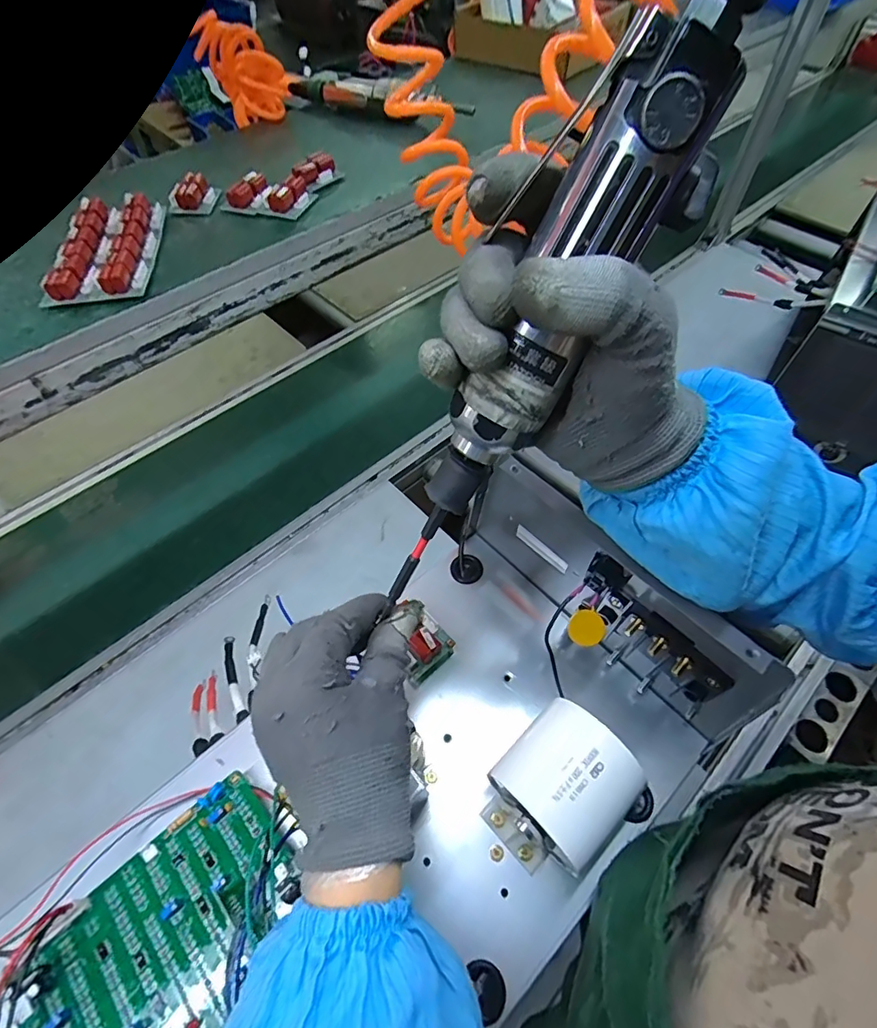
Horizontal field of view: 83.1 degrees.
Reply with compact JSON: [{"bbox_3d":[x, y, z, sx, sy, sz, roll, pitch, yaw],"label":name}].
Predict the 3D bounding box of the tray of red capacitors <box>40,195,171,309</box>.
[{"bbox_3d":[-0.323,-0.262,0.487,0.083,0.026,0.157,-6,57,-3],"label":"tray of red capacitors"}]

